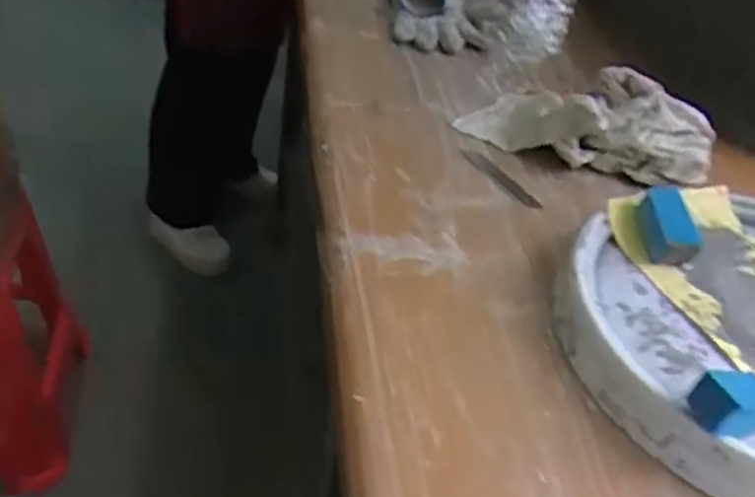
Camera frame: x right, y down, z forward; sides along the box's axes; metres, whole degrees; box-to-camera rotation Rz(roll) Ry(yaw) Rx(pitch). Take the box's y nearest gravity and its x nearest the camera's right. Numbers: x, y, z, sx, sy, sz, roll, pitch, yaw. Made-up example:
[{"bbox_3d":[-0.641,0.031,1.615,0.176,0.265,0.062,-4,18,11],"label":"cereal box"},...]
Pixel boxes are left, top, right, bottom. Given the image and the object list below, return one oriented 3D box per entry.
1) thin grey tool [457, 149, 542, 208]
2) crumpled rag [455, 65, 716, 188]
[{"bbox_3d":[0.108,-0.060,0.638,0.015,0.009,0.091,-16,44,-29],"label":"thin grey tool"},{"bbox_3d":[0.194,-0.117,0.665,0.218,0.066,0.101,24,41,18],"label":"crumpled rag"}]

